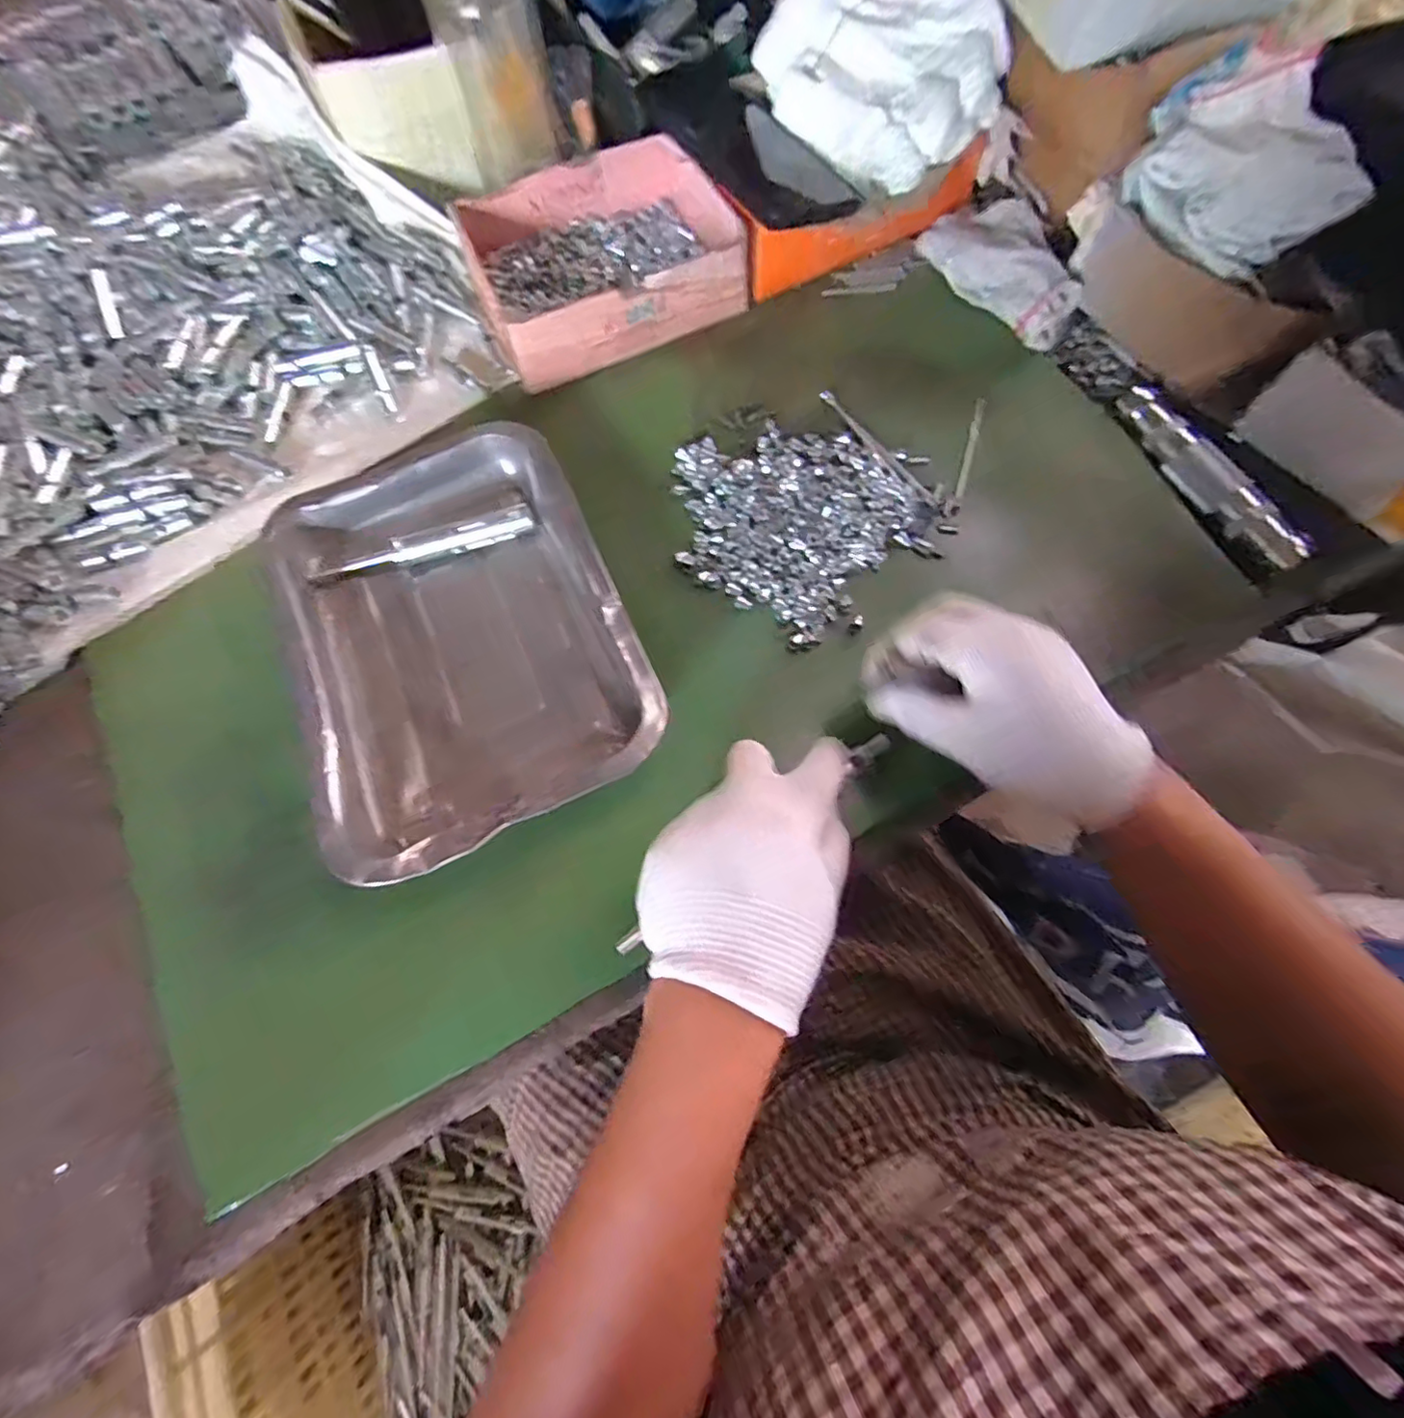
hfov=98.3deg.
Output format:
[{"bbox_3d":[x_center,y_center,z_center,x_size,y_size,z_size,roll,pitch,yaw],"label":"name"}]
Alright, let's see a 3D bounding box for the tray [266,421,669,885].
[{"bbox_3d":[-0.140,-0.050,0.350,0.177,0.036,0.251,-23,72,-6],"label":"tray"}]

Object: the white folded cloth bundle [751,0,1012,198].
[{"bbox_3d":[0.110,-0.423,0.407,0.164,0.052,0.101,45,118,18],"label":"white folded cloth bundle"}]

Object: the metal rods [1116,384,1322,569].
[{"bbox_3d":[0.306,-0.142,0.369,0.023,0.020,0.140,-29,73,-8],"label":"metal rods"}]

